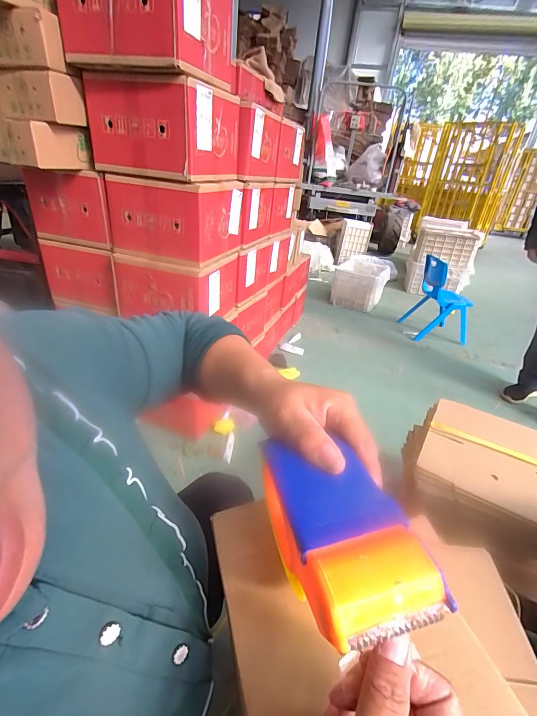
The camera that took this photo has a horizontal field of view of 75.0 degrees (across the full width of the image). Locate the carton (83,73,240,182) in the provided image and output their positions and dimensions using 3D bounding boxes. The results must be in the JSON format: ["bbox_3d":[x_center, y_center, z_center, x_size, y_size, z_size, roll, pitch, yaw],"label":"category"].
[{"bbox_3d":[-0.278,-0.632,0.982,0.317,0.208,0.283,13,30,11],"label":"carton"}]

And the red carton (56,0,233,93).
[{"bbox_3d":[-0.290,-0.834,0.877,0.325,0.228,0.307,13,30,11],"label":"red carton"}]

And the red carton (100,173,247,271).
[{"bbox_3d":[-0.278,-0.437,1.084,0.312,0.204,0.269,13,30,11],"label":"red carton"}]

